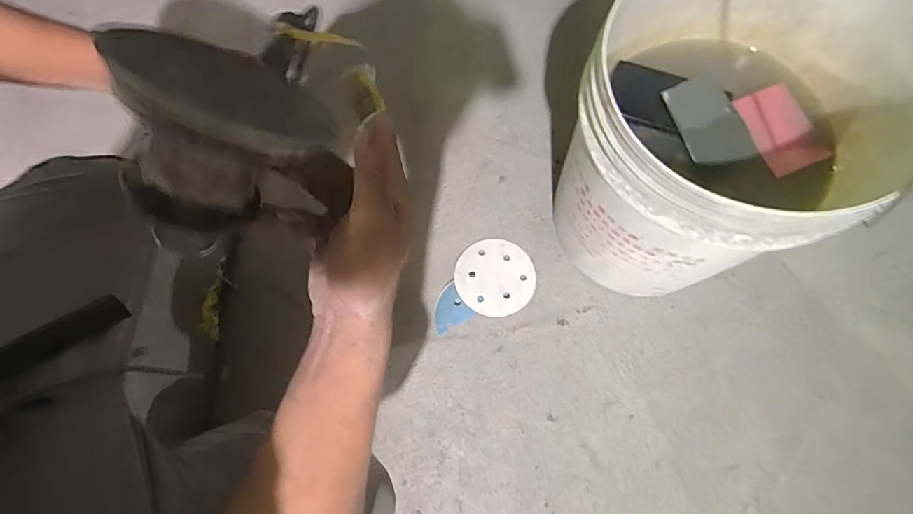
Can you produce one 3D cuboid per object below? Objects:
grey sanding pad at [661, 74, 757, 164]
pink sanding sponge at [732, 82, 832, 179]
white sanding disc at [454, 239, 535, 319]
[{"bbox_3d":[0.279,-0.148,0.514,0.067,0.009,0.104,-25,89,1],"label":"grey sanding pad"},{"bbox_3d":[0.362,-0.143,0.519,0.064,0.014,0.100,-21,75,-4],"label":"pink sanding sponge"},{"bbox_3d":[0.058,0.030,0.694,0.116,0.004,0.114,0,71,0],"label":"white sanding disc"}]

